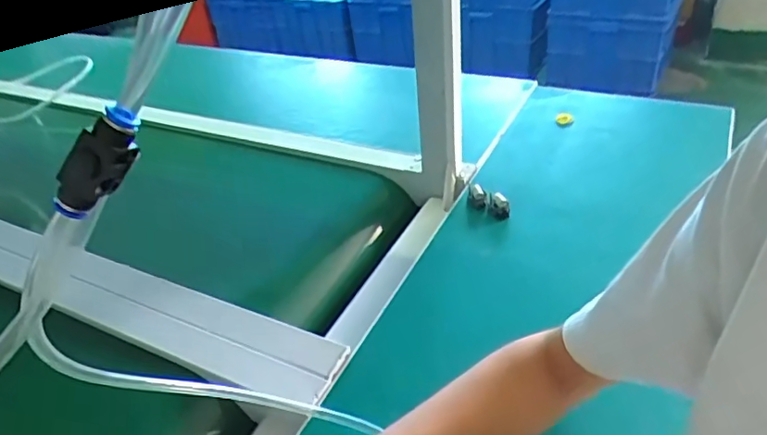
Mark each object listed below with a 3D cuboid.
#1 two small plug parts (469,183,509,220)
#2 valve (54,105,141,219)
[{"bbox_3d":[0.124,-0.020,0.678,0.026,0.022,0.059,-33,44,-30],"label":"two small plug parts"},{"bbox_3d":[-0.111,-0.021,0.221,0.048,0.024,0.011,-56,42,11],"label":"valve"}]

